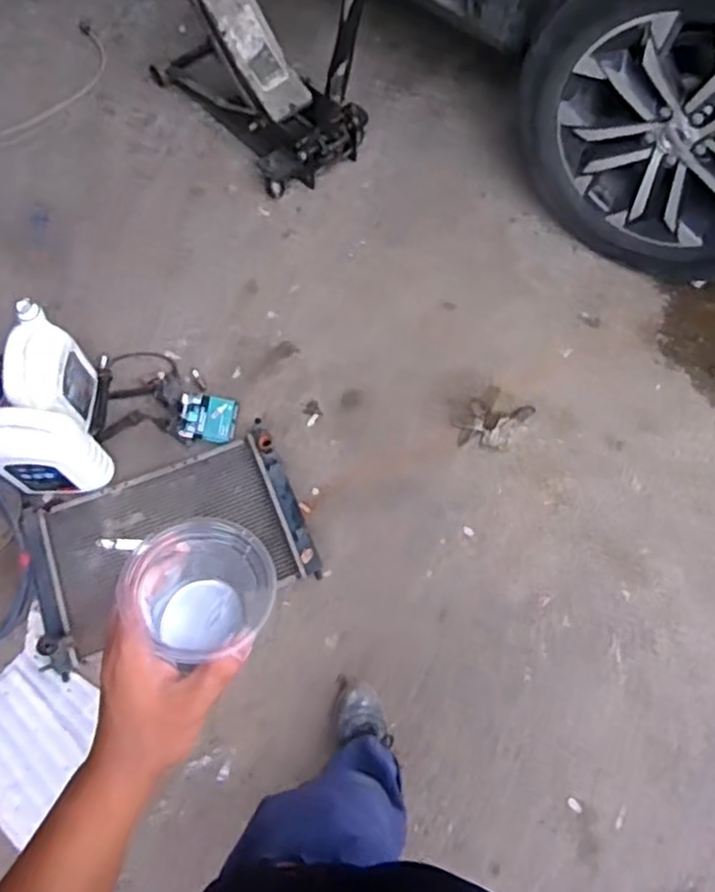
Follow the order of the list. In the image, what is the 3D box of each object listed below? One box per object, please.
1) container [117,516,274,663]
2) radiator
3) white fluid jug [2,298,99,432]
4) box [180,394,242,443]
[{"bbox_3d":[-0.098,0.095,0.439,0.087,0.075,0.076,-1,65,-3],"label":"container"},{"bbox_3d":[-0.400,0.191,1.406,0.566,0.065,0.354,-21,68,-9],"label":"radiator"},{"bbox_3d":[-0.637,-0.144,1.436,0.103,0.283,0.217,-4,66,-2],"label":"white fluid jug"},{"bbox_3d":[-0.334,-0.062,1.529,0.127,0.038,0.114,6,66,3],"label":"box"}]

